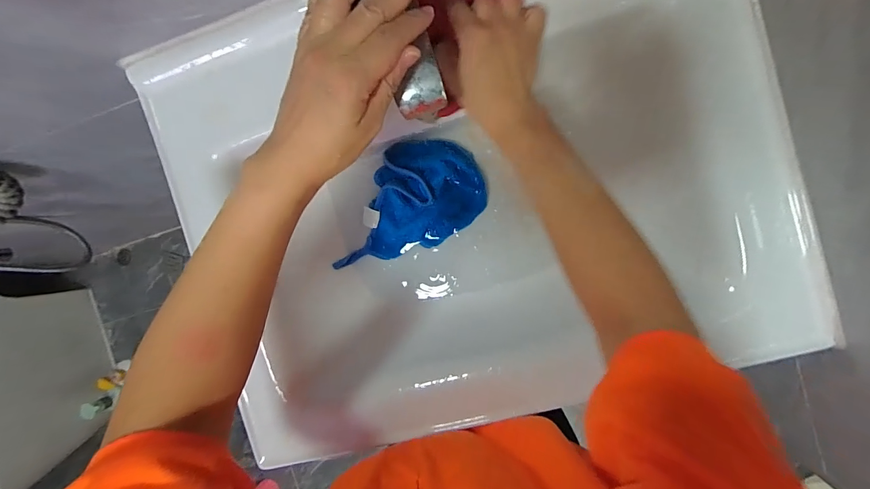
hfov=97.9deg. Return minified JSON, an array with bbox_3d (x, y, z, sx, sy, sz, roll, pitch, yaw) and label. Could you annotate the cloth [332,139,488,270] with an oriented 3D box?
[{"bbox_3d":[-0.040,-0.058,0.497,0.206,0.030,0.134,-22,92,8],"label":"cloth"}]

